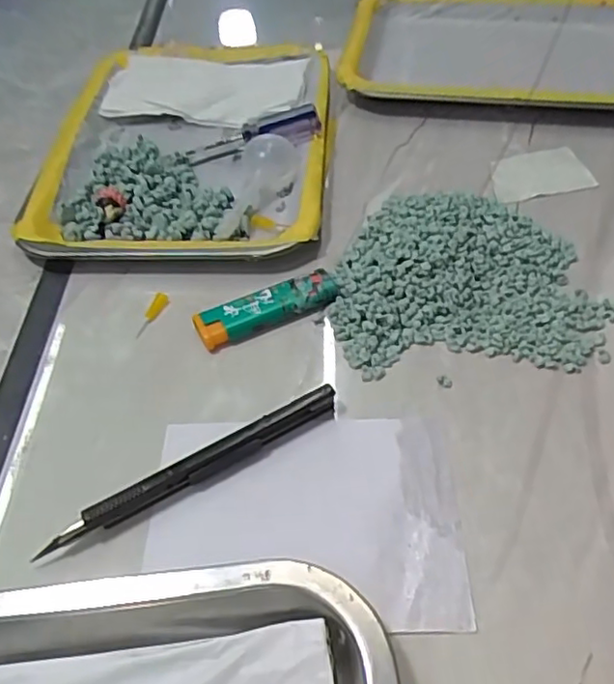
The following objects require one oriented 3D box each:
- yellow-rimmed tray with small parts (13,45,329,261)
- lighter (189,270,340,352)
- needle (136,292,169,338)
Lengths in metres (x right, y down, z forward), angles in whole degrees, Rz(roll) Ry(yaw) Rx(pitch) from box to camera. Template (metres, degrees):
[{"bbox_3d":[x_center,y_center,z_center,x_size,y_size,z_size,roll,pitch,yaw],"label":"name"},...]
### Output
[{"bbox_3d":[-0.080,-0.152,0.459,0.187,0.023,0.258,-1,48,3],"label":"yellow-rimmed tray with small parts"},{"bbox_3d":[-0.022,-0.019,0.359,0.080,0.013,0.024,-21,50,-15],"label":"lighter"},{"bbox_3d":[-0.088,-0.016,0.366,0.008,0.006,0.031,13,50,15],"label":"needle"}]

